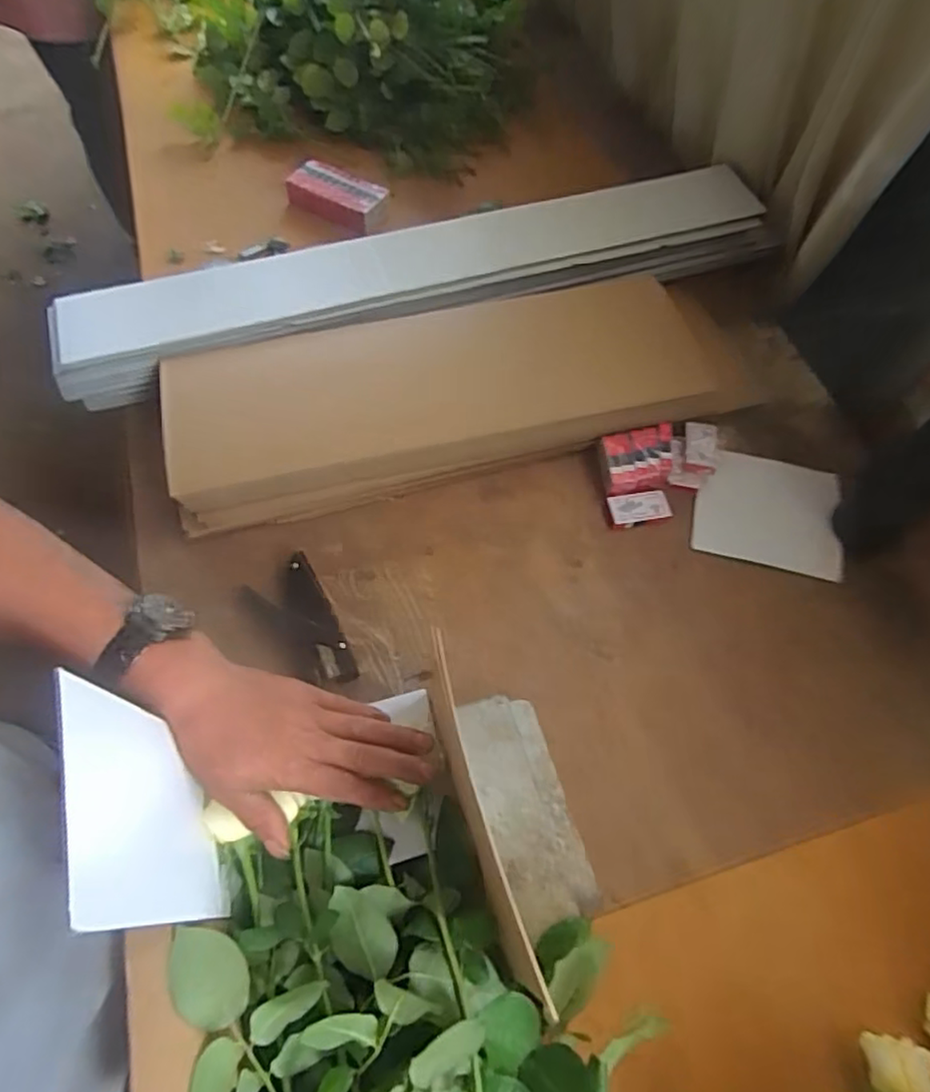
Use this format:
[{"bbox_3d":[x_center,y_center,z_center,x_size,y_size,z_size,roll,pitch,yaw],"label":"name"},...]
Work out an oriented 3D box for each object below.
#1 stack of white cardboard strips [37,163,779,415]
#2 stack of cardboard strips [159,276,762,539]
[{"bbox_3d":[-0.033,-0.378,0.884,1.002,0.068,0.150,-16,64,-11],"label":"stack of white cardboard strips"},{"bbox_3d":[-0.015,-0.194,0.798,0.680,0.091,0.220,-12,64,-9],"label":"stack of cardboard strips"}]

